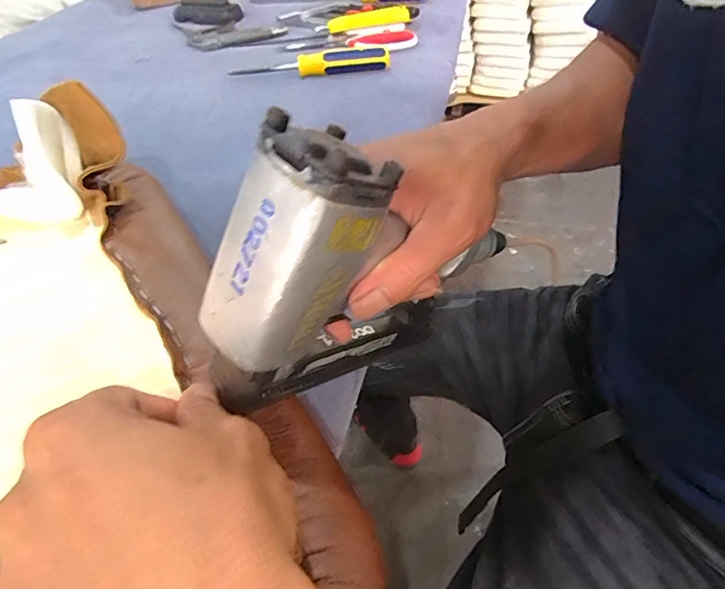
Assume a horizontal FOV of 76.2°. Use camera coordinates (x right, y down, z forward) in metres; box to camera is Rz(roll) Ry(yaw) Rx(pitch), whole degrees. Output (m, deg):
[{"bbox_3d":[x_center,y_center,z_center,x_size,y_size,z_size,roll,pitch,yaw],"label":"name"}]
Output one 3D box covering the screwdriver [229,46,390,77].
[{"bbox_3d":[-0.064,-0.287,0.570,0.192,0.021,0.029,-6,46,-2],"label":"screwdriver"}]

